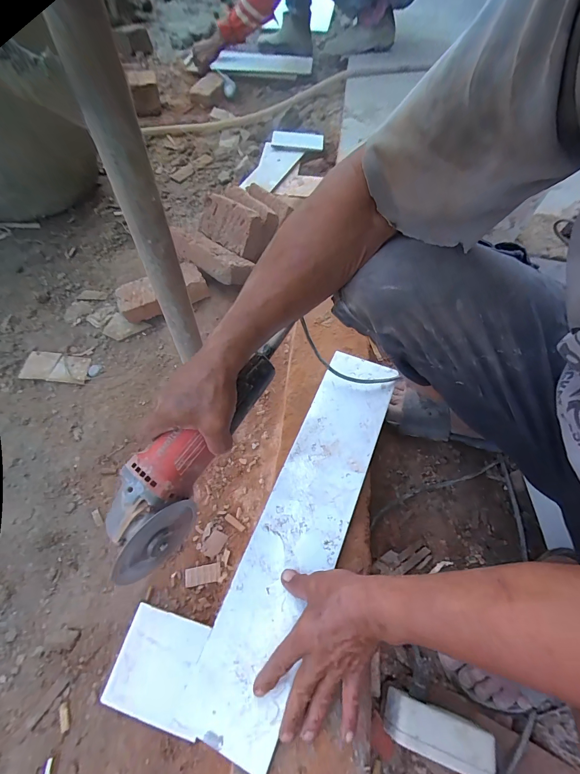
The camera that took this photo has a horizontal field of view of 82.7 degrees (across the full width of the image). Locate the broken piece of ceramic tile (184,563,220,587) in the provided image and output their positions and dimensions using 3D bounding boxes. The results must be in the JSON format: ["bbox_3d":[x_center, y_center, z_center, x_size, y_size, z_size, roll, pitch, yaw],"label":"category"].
[{"bbox_3d":[-0.127,0.274,0.482,0.050,0.006,0.024,-11,60,-4],"label":"broken piece of ceramic tile"}]

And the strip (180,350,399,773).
[{"bbox_3d":[0.026,0.155,0.431,0.110,0.014,0.485,21,64,14],"label":"strip"}]

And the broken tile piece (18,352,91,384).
[{"bbox_3d":[-0.482,-0.044,0.684,0.139,0.005,0.065,5,60,5],"label":"broken tile piece"}]

